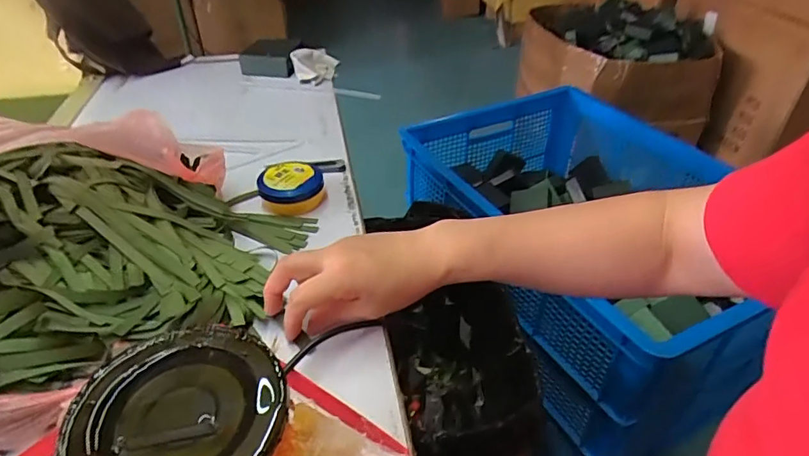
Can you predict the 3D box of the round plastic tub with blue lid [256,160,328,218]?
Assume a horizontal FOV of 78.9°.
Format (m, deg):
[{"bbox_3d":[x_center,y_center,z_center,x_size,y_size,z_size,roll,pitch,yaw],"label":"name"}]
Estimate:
[{"bbox_3d":[-0.127,-0.045,0.557,0.071,0.035,0.062,-1,38,-2],"label":"round plastic tub with blue lid"}]

